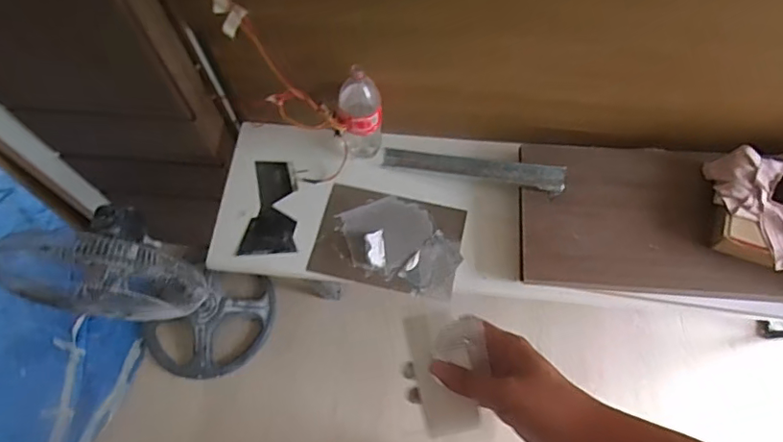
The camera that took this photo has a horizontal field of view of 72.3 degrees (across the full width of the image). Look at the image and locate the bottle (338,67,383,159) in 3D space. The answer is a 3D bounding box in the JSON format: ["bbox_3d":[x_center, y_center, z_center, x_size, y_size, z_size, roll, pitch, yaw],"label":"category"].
[{"bbox_3d":[-0.068,-0.238,1.239,0.096,0.271,0.080,-2,66,1],"label":"bottle"}]

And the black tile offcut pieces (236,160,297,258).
[{"bbox_3d":[-0.296,-0.036,1.303,0.122,0.017,0.242,-4,66,0],"label":"black tile offcut pieces"}]

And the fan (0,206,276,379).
[{"bbox_3d":[-0.652,0.232,1.565,0.455,0.851,0.362,12,67,7],"label":"fan"}]

